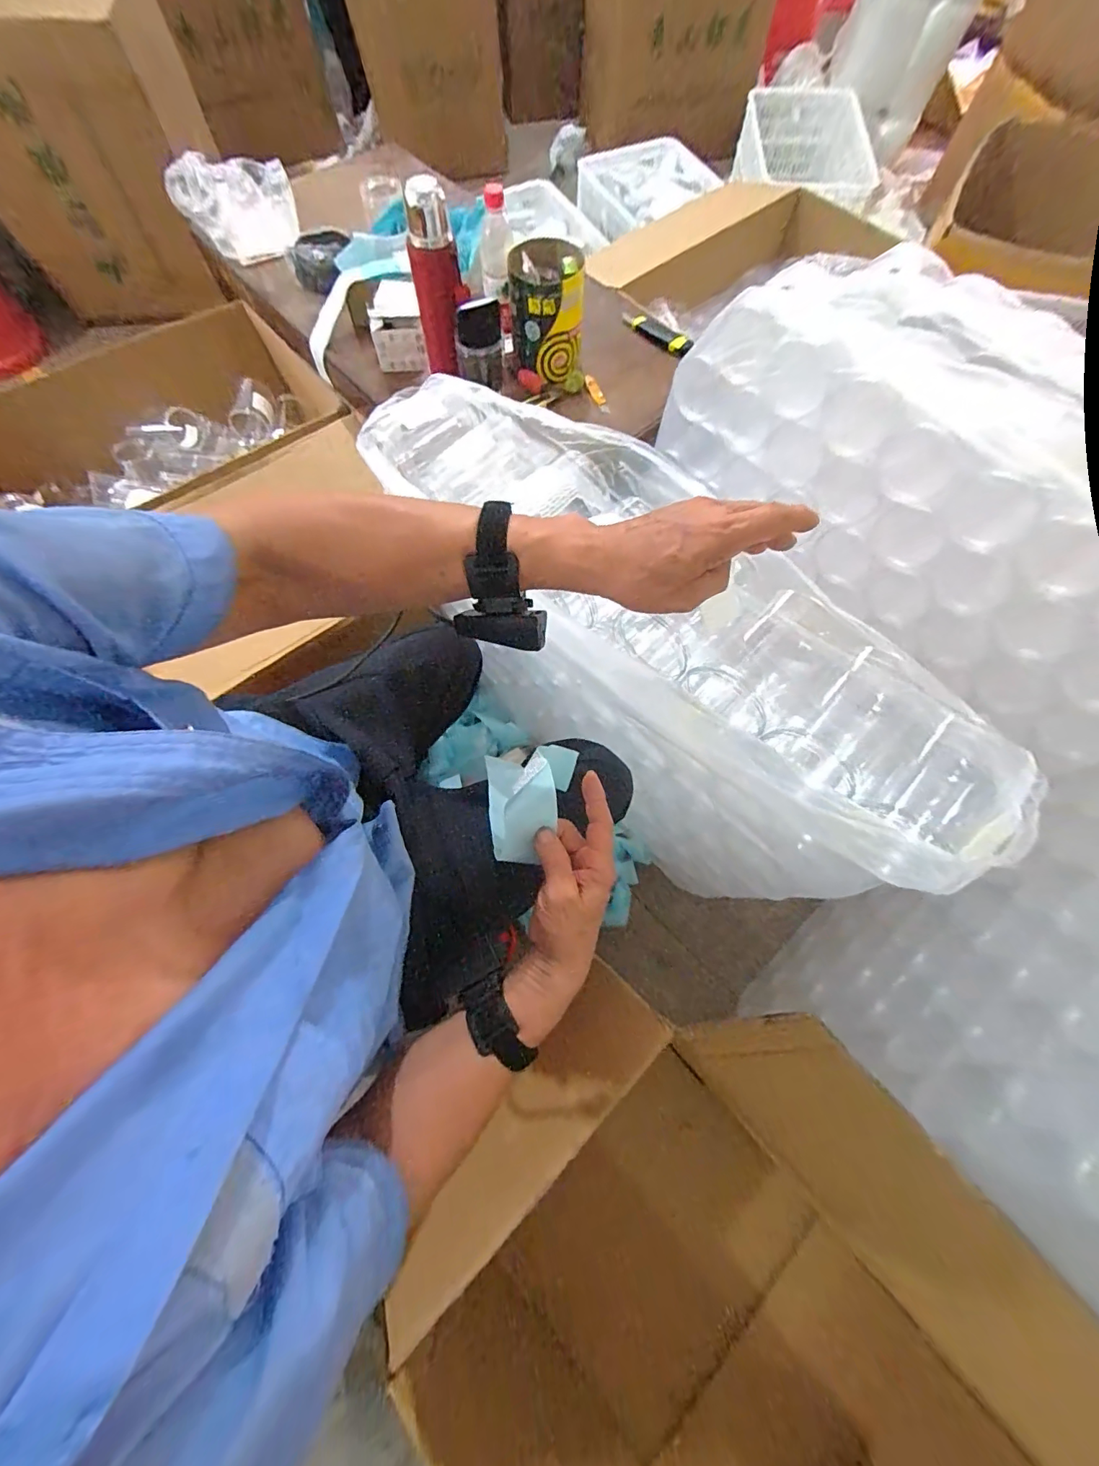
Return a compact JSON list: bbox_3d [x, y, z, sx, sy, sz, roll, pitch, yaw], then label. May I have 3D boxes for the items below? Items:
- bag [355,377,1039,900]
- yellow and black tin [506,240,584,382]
[{"bbox_3d":[0.098,-0.056,0.727,0.172,0.622,0.712,-42,76,-14],"label":"bag"},{"bbox_3d":[-0.005,-0.772,0.867,0.126,0.149,0.141,-7,70,-3],"label":"yellow and black tin"}]

